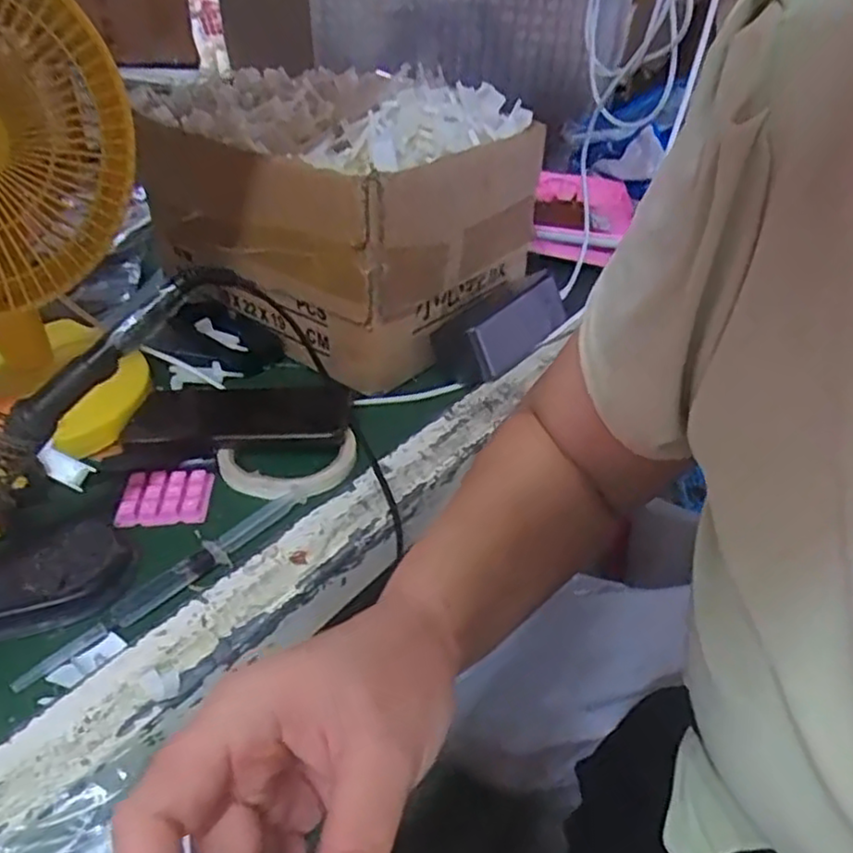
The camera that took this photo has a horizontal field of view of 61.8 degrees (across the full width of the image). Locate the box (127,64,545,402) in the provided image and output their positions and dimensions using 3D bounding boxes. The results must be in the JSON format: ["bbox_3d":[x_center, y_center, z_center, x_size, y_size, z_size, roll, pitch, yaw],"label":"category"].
[{"bbox_3d":[-0.070,-0.196,0.651,0.256,0.198,0.239,28,44,31],"label":"box"}]

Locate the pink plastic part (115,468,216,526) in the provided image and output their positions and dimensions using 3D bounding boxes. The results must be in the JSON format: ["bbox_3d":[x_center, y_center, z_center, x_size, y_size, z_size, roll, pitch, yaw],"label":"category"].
[{"bbox_3d":[-0.180,0.047,0.492,0.060,0.013,0.046,-1,36,-4],"label":"pink plastic part"}]

